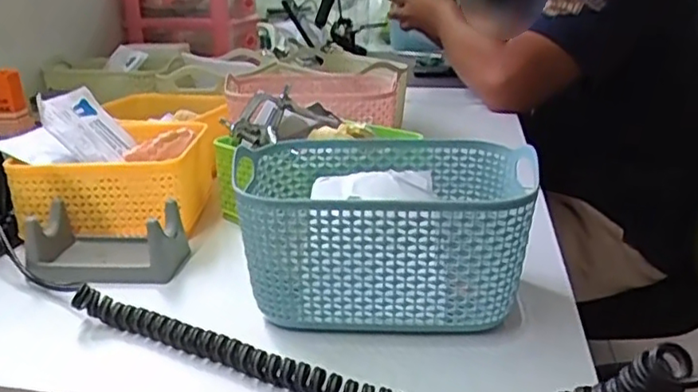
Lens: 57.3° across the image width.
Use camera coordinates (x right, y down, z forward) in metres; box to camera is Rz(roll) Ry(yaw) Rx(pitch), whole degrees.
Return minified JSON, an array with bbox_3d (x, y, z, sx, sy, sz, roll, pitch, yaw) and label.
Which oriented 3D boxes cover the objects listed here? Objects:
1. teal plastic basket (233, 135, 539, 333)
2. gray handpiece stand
[{"bbox_3d":[0.021,0.021,0.385,0.158,0.080,0.115,0,20,4],"label":"teal plastic basket"},{"bbox_3d":[-0.164,0.033,0.437,0.097,0.037,0.069,3,20,10],"label":"gray handpiece stand"}]

